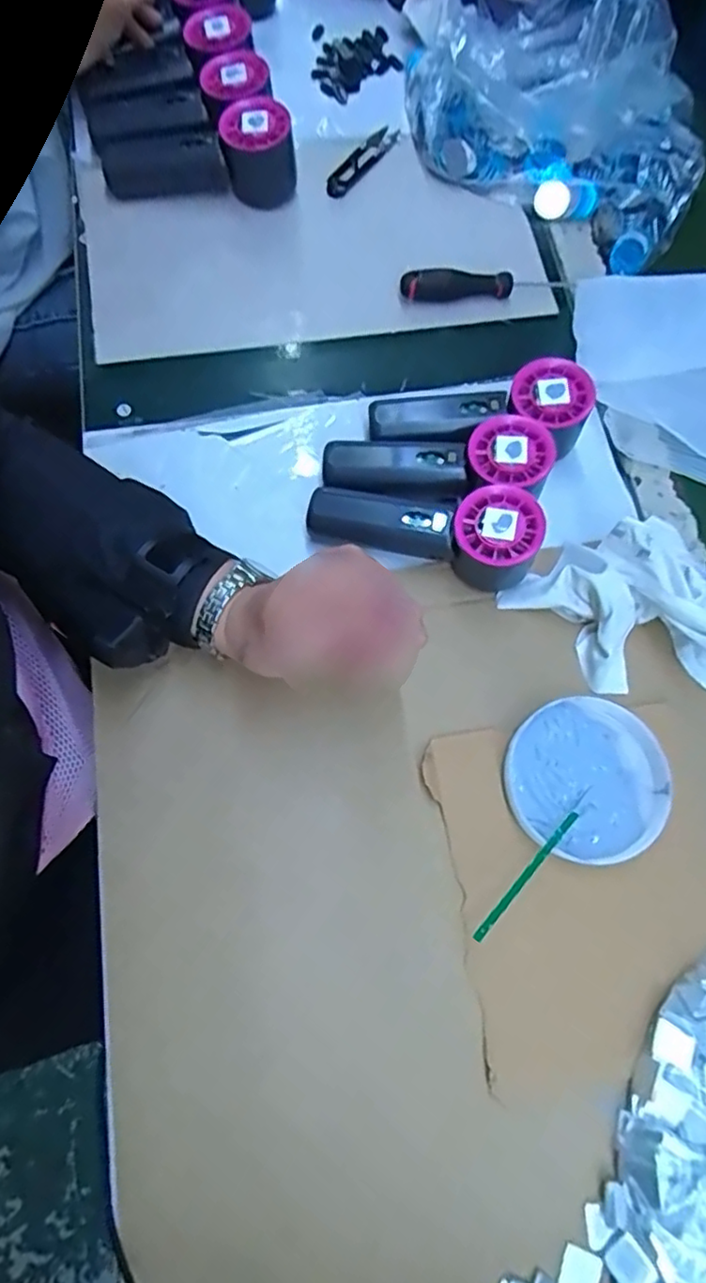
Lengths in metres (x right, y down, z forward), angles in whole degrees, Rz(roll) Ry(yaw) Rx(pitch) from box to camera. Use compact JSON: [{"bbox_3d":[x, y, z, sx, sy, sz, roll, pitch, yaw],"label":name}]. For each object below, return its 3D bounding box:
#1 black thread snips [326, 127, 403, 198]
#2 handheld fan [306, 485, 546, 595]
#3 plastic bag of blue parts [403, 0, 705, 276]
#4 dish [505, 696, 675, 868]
[{"bbox_3d":[0.009,-0.431,0.565,0.018,0.016,0.105,34,75,9],"label":"black thread snips"},{"bbox_3d":[0.047,-0.081,0.431,0.153,0.057,0.053,17,73,3],"label":"handheld fan"},{"bbox_3d":[0.175,-0.497,0.553,0.304,0.079,0.248,25,73,7],"label":"plastic bag of blue parts"},{"bbox_3d":[0.147,0.088,0.401,0.098,0.022,0.097,0,72,-1],"label":"dish"}]

